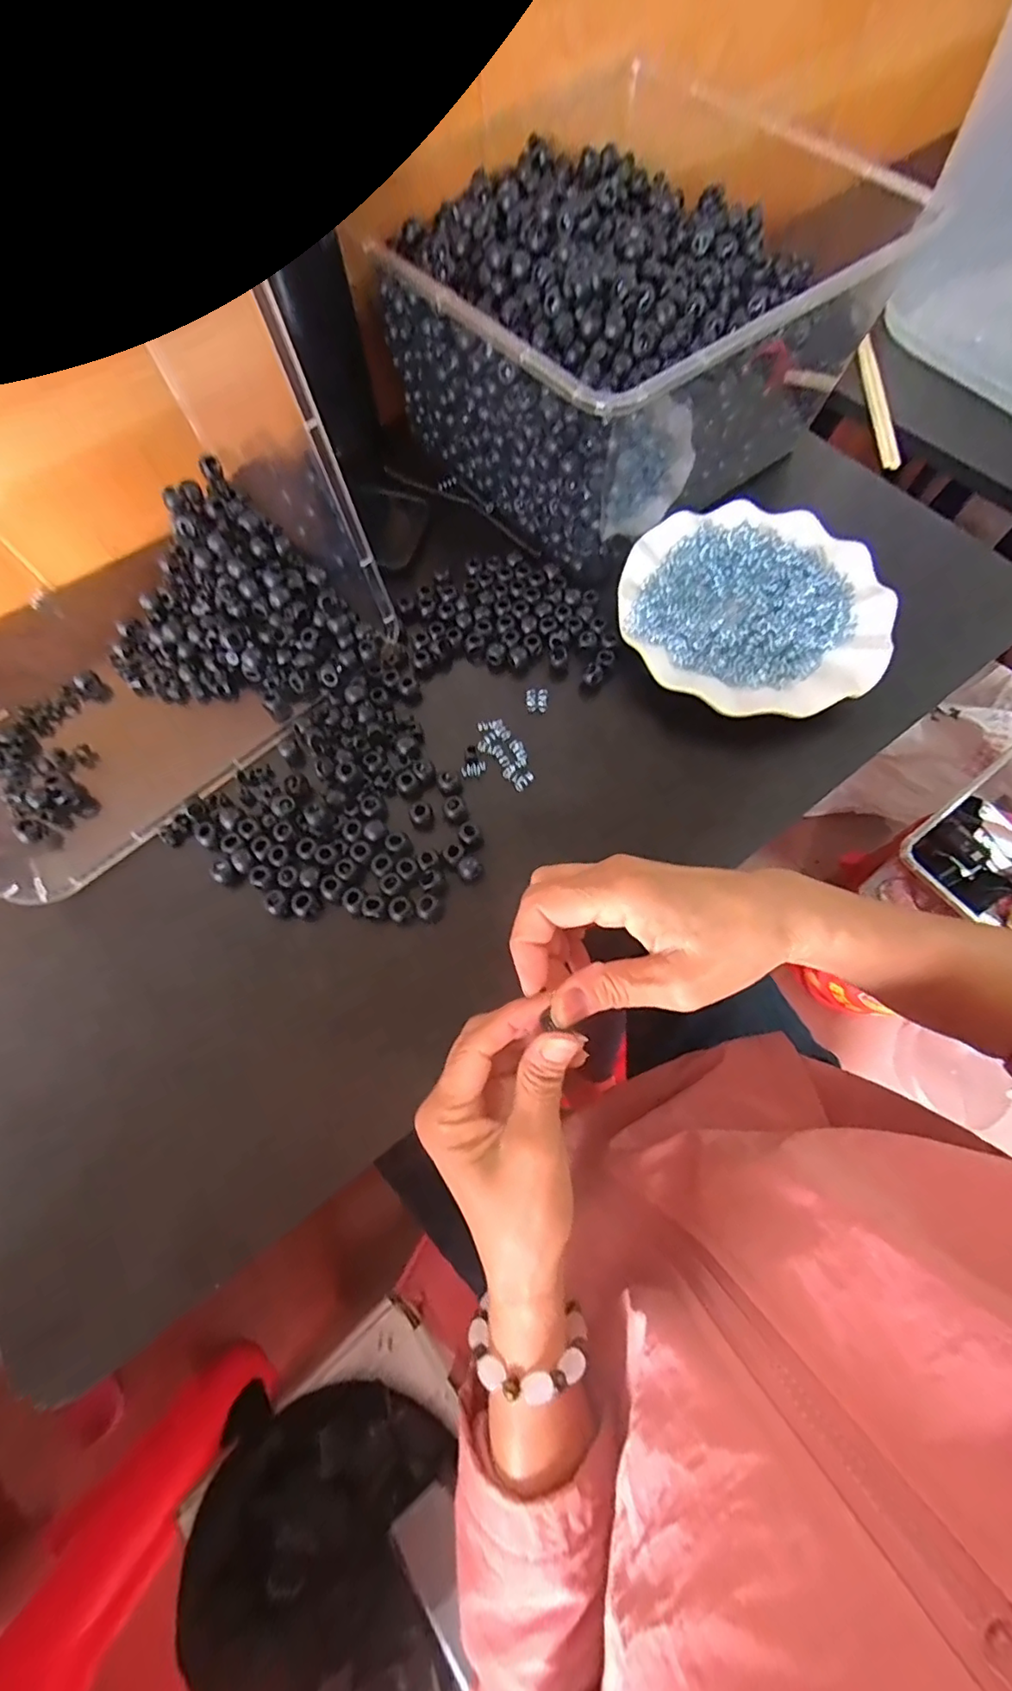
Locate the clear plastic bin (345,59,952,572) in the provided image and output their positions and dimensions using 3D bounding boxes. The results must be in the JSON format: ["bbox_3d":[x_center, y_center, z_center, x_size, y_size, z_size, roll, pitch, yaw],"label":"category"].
[{"bbox_3d":[0.069,-0.380,0.416,0.263,0.131,0.292,-37,72,-12],"label":"clear plastic bin"}]

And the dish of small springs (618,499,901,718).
[{"bbox_3d":[0.174,-0.166,0.404,0.177,0.032,0.183,-1,69,1],"label":"dish of small springs"}]

